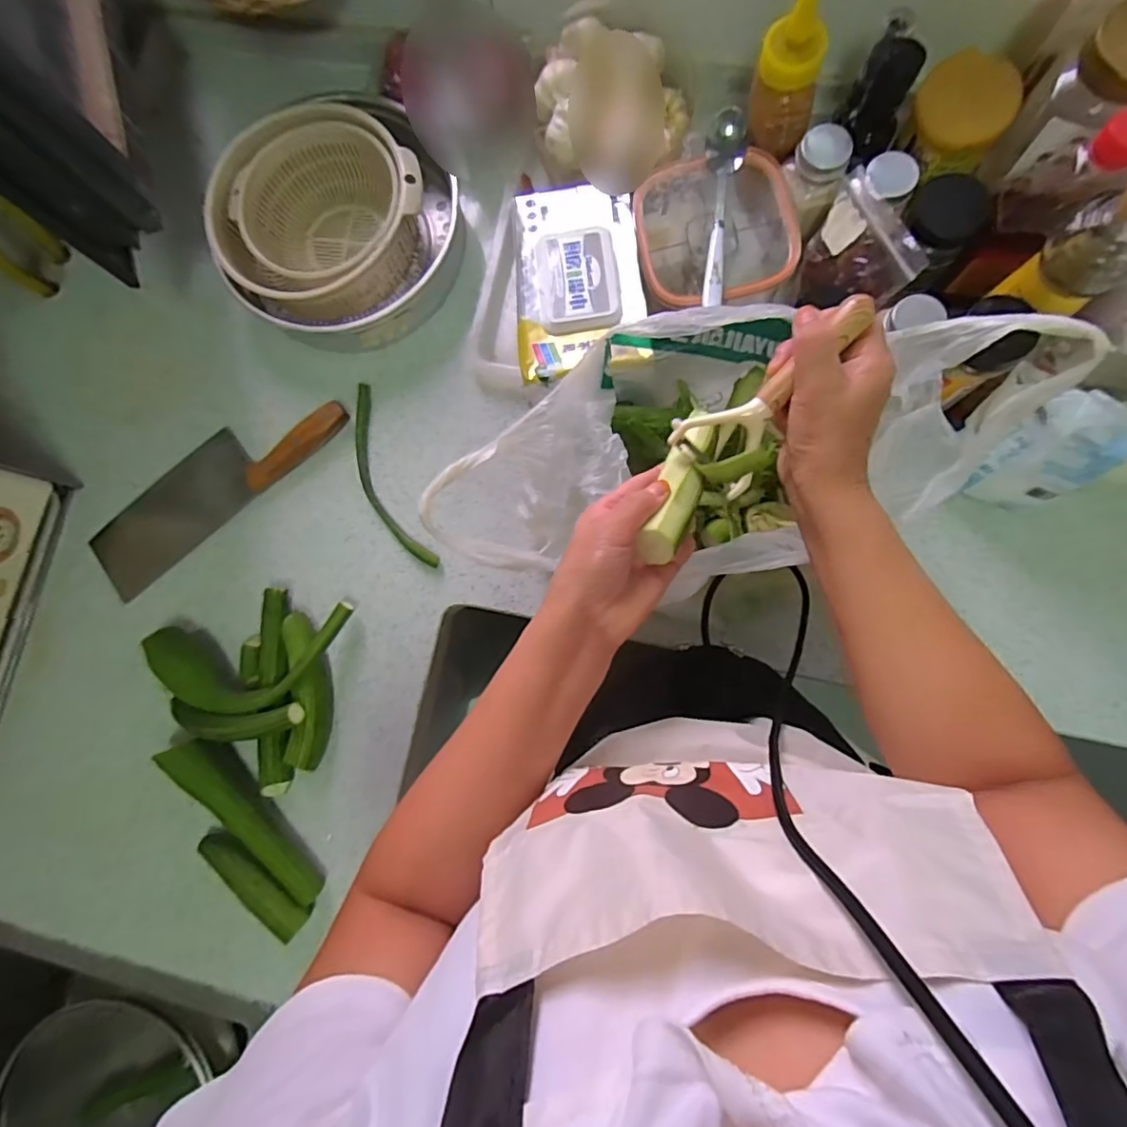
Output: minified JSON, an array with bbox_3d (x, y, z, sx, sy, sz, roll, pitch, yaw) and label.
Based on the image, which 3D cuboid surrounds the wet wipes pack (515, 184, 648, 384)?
[{"bbox_3d":[0.013,-0.258,0.519,0.111,0.035,0.200,-4,82,5],"label":"wet wipes pack"}]

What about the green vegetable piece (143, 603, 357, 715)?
[{"bbox_3d":[-0.310,0.099,0.577,0.206,0.040,0.094,-7,82,4],"label":"green vegetable piece"}]

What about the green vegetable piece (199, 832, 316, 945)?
[{"bbox_3d":[-0.295,0.303,0.552,0.126,0.026,0.037,38,87,8],"label":"green vegetable piece"}]

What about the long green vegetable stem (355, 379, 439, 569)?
[{"bbox_3d":[-0.187,-0.086,0.601,0.045,0.011,0.206,-24,81,2],"label":"long green vegetable stem"}]

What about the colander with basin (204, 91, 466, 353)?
[{"bbox_3d":[-0.229,-0.356,0.600,0.216,0.097,0.237,-1,83,5],"label":"colander with basin"}]

